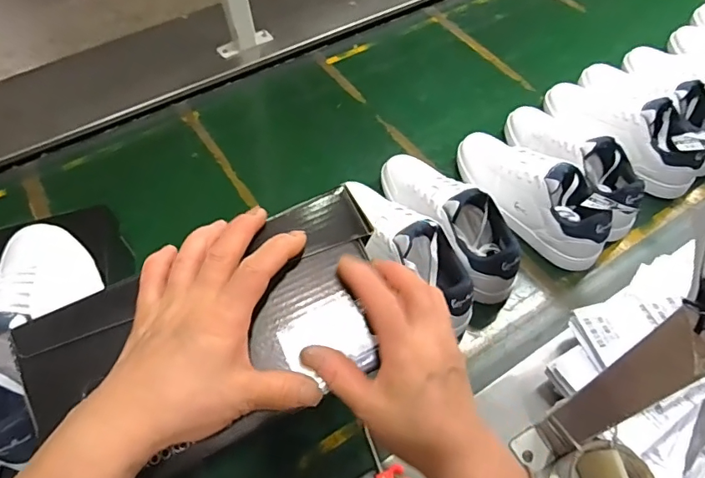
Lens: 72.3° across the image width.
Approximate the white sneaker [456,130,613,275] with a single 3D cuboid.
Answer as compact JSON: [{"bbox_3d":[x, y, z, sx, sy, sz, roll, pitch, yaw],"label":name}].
[{"bbox_3d":[0.270,-0.080,0.747,0.104,0.107,0.275,-22,57,-15],"label":"white sneaker"}]

